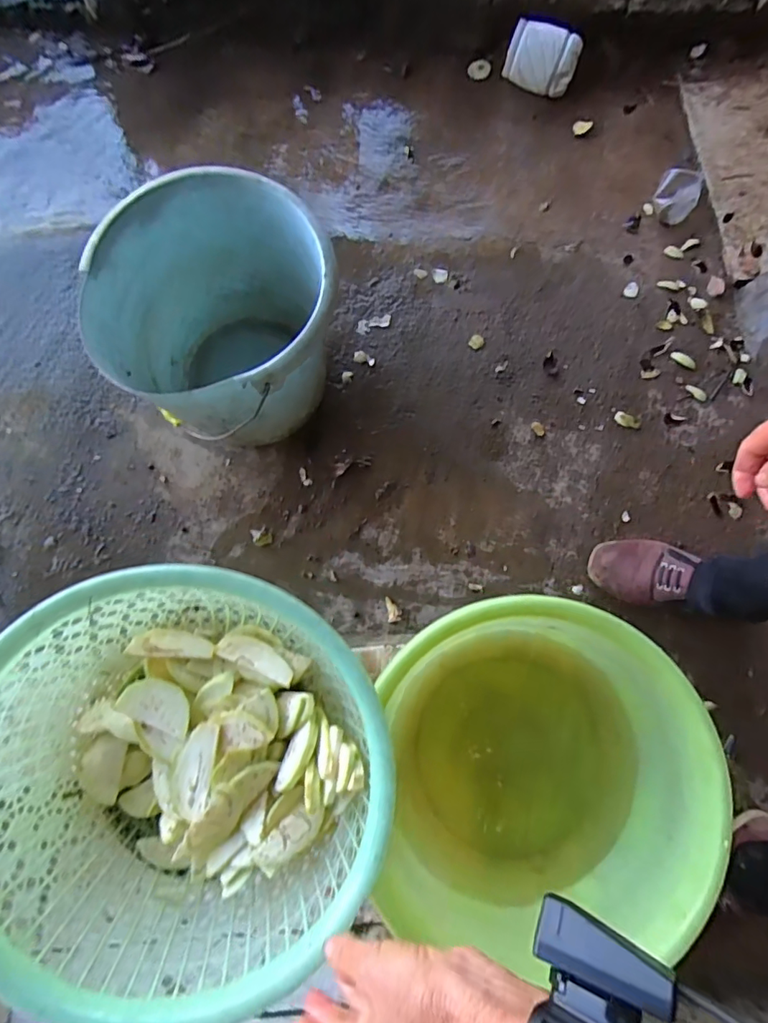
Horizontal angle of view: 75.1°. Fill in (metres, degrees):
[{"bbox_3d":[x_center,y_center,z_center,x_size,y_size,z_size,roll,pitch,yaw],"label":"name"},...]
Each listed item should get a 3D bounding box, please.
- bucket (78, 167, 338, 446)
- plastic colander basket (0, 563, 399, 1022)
[{"bbox_3d":[-0.199,-0.247,0.718,0.277,0.303,0.270,0,81,-3],"label":"bucket"},{"bbox_3d":[-0.160,0.215,0.407,0.315,0.132,0.317,0,78,1],"label":"plastic colander basket"}]

